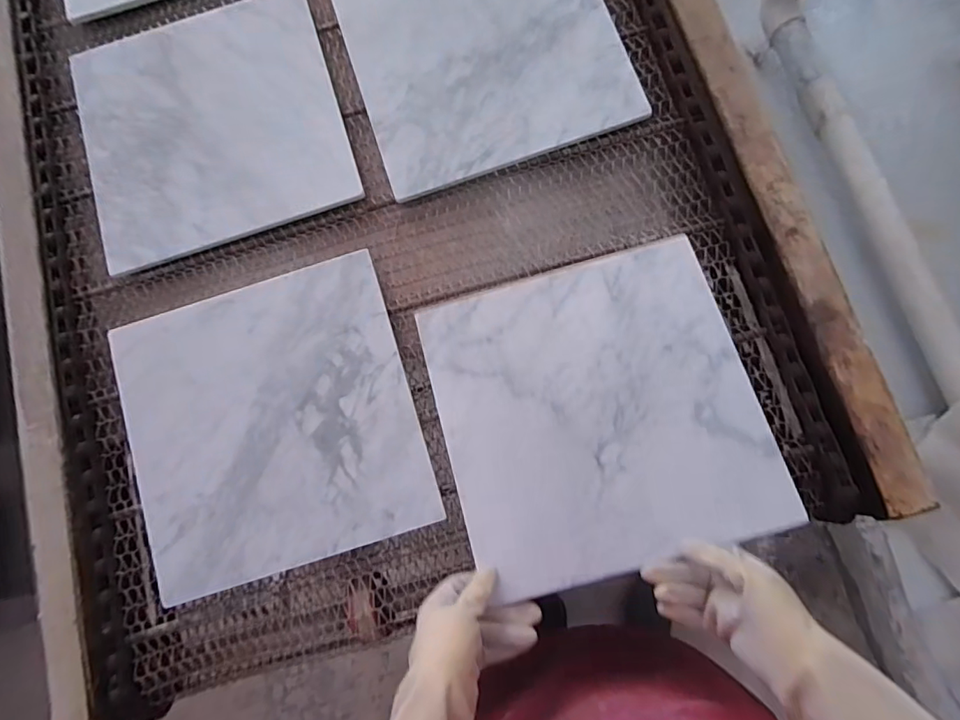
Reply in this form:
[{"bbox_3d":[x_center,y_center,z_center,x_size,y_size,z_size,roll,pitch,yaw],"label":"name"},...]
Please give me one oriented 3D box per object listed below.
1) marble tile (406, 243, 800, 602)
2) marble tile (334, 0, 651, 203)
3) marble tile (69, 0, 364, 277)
[{"bbox_3d":[0.113,0.048,0.520,0.297,0.008,0.298,-16,74,2],"label":"marble tile"},{"bbox_3d":[0.004,-0.365,0.617,0.298,0.020,0.294,-18,80,-1],"label":"marble tile"},{"bbox_3d":[-0.322,-0.283,0.627,0.302,0.015,0.306,-18,80,-1],"label":"marble tile"}]

